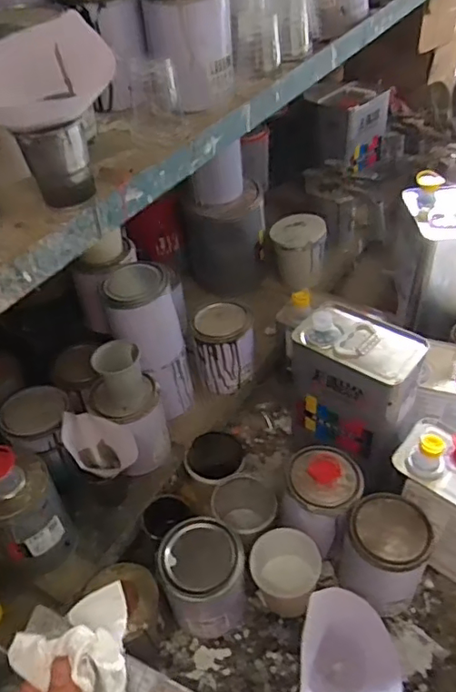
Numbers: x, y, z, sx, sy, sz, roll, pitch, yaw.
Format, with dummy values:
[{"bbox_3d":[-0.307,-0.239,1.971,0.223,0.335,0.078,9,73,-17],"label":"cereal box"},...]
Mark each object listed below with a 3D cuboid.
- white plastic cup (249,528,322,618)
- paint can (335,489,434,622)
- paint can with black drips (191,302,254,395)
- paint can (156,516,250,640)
[{"bbox_3d":[0.077,0.311,0.778,0.092,0.096,0.080,4,45,9],"label":"white plastic cup"},{"bbox_3d":[0.203,0.280,0.764,0.106,0.141,0.109,-3,44,2],"label":"paint can"},{"bbox_3d":[-0.007,0.002,0.976,0.107,0.119,0.096,-6,44,-2],"label":"paint can with black drips"},{"bbox_3d":[-0.030,0.308,0.752,0.101,0.136,0.110,-3,44,2],"label":"paint can"}]

